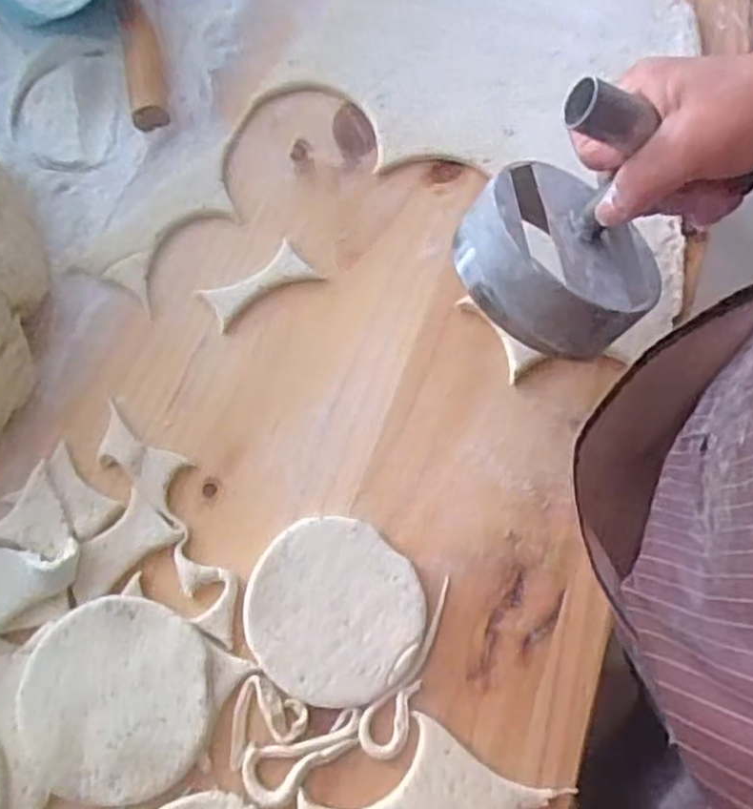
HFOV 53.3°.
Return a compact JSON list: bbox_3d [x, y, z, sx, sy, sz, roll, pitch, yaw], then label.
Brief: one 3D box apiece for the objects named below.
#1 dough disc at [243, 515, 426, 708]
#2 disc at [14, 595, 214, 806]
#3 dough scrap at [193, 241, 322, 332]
[{"bbox_3d":[-0.027,0.126,0.459,0.104,0.008,0.103,-1,69,3],"label":"dough disc"},{"bbox_3d":[-0.152,0.171,0.439,0.108,0.010,0.108,-1,69,3],"label":"disc"},{"bbox_3d":[-0.084,-0.087,0.537,0.078,0.010,0.035,-32,71,-9],"label":"dough scrap"}]

